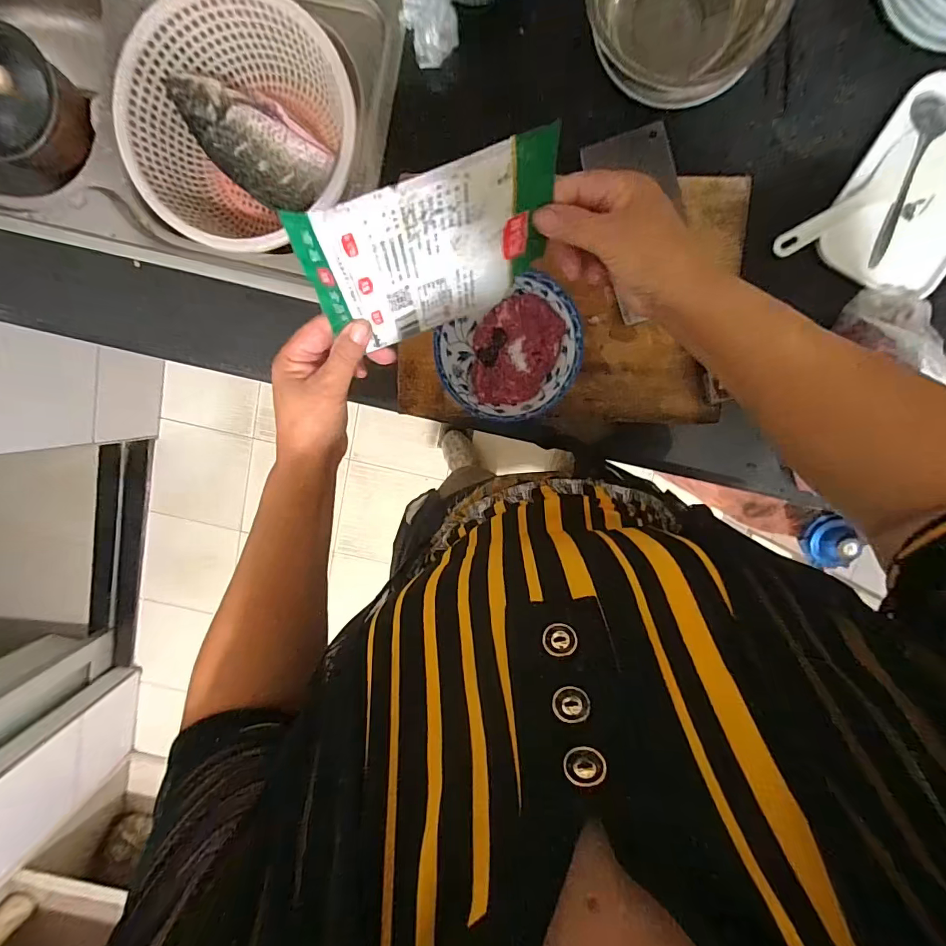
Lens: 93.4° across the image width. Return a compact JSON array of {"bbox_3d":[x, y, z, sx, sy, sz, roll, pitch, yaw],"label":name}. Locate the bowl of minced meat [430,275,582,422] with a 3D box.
[{"bbox_3d":[0.043,-0.124,0.476,0.145,0.049,0.126,-30,97,8],"label":"bowl of minced meat"}]

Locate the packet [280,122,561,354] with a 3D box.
[{"bbox_3d":[-0.024,-0.145,0.298,0.162,0.115,0.012,-25,68,-9],"label":"packet"}]

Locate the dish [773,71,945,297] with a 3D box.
[{"bbox_3d":[0.457,-0.292,0.472,0.160,0.031,0.209,32,100,-2],"label":"dish"}]

